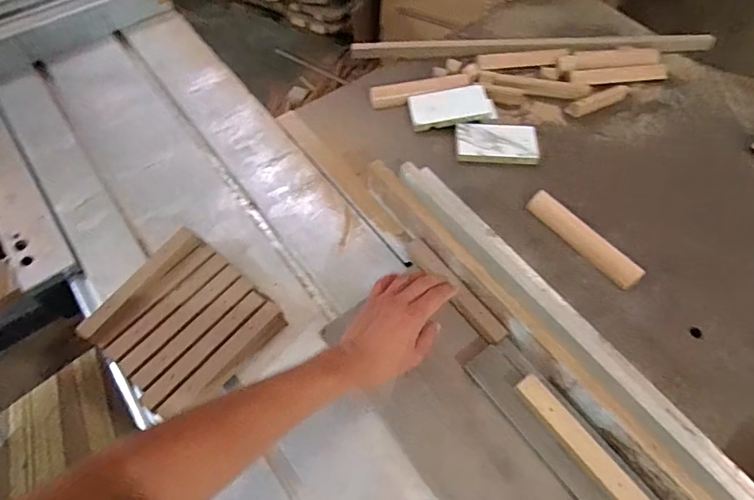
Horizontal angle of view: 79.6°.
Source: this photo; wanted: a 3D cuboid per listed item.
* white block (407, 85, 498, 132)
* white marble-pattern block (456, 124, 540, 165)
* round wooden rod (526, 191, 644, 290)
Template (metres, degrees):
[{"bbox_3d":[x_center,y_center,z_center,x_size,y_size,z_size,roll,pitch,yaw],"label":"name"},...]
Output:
[{"bbox_3d":[0.125,-0.240,0.762,0.138,0.014,0.068,-7,73,7],"label":"white block"},{"bbox_3d":[0.196,-0.175,0.741,0.131,0.017,0.080,0,62,0],"label":"white marble-pattern block"},{"bbox_3d":[0.295,-0.016,0.648,0.030,0.030,0.179,-39,68,-19],"label":"round wooden rod"}]

